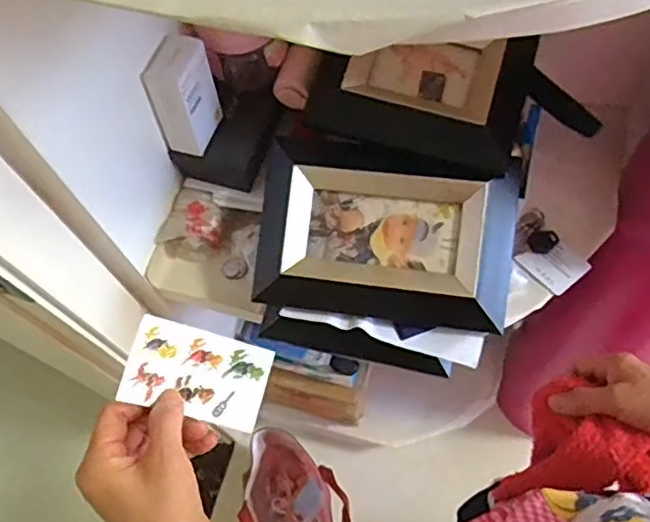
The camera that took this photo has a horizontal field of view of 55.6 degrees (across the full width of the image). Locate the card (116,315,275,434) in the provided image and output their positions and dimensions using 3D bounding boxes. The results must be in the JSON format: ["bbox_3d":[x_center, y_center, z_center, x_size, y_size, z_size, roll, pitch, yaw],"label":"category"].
[{"bbox_3d":[-0.082,0.073,0.404,0.089,0.013,0.054,20,74,-15],"label":"card"}]

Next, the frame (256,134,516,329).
[{"bbox_3d":[0.059,-0.028,0.612,0.243,0.033,0.167,7,85,9],"label":"frame"}]

